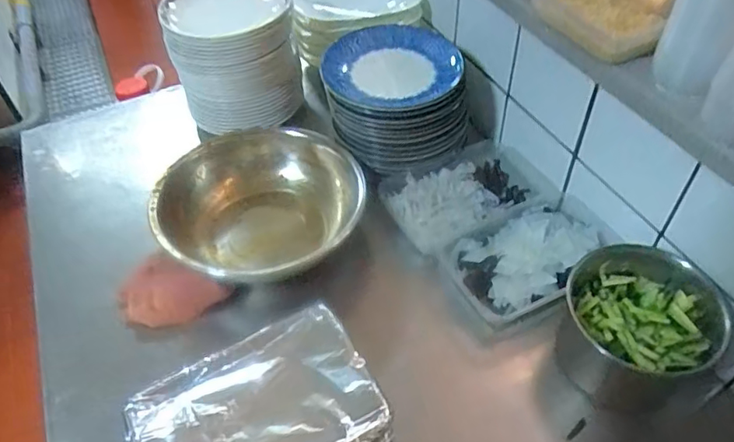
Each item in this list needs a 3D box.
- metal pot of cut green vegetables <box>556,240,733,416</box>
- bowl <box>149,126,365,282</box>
[{"bbox_3d":[0.288,0.114,0.608,0.144,0.123,0.145,-2,49,2],"label":"metal pot of cut green vegetables"},{"bbox_3d":[-0.140,-0.013,0.780,0.270,0.096,0.267,-2,49,2],"label":"bowl"}]

